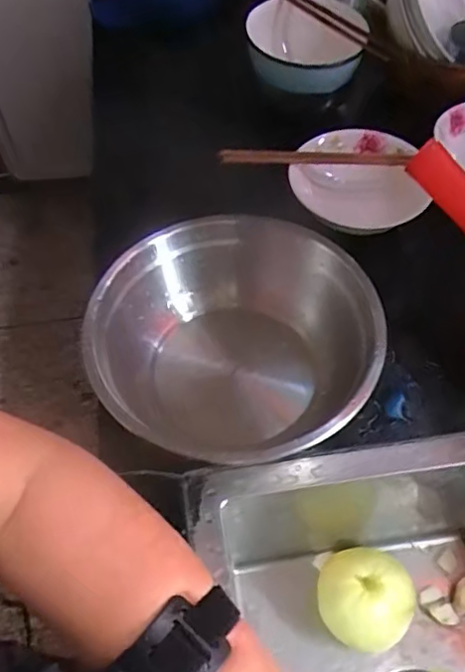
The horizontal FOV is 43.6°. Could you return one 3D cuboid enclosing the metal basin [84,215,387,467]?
[{"bbox_3d":[0.007,0.005,0.488,0.206,0.092,0.220,-1,55,1],"label":"metal basin"}]

